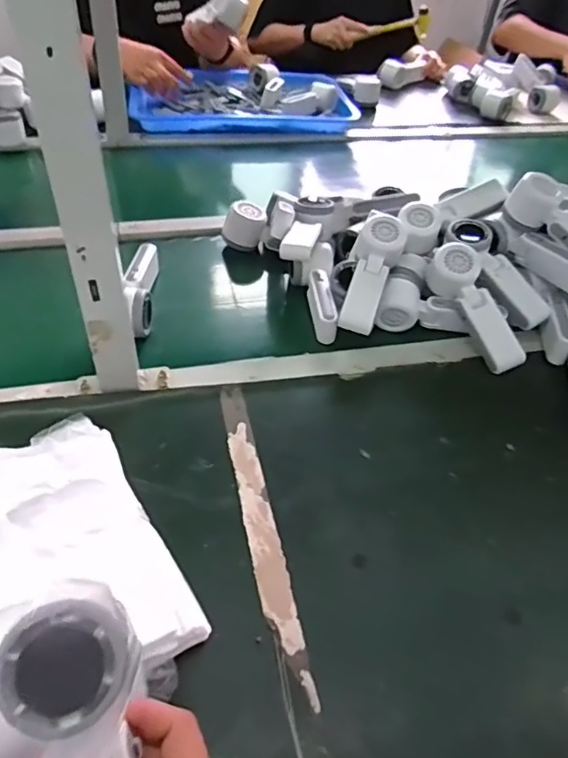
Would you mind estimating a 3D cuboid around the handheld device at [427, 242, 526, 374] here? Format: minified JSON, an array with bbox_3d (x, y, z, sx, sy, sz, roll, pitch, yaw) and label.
[{"bbox_3d":[0.233,-0.086,0.696,0.057,0.057,0.170,-22,79,-23],"label":"handheld device"}]

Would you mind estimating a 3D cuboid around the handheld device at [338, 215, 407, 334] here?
[{"bbox_3d":[0.108,-0.127,0.697,0.055,0.047,0.165,15,69,11],"label":"handheld device"}]

